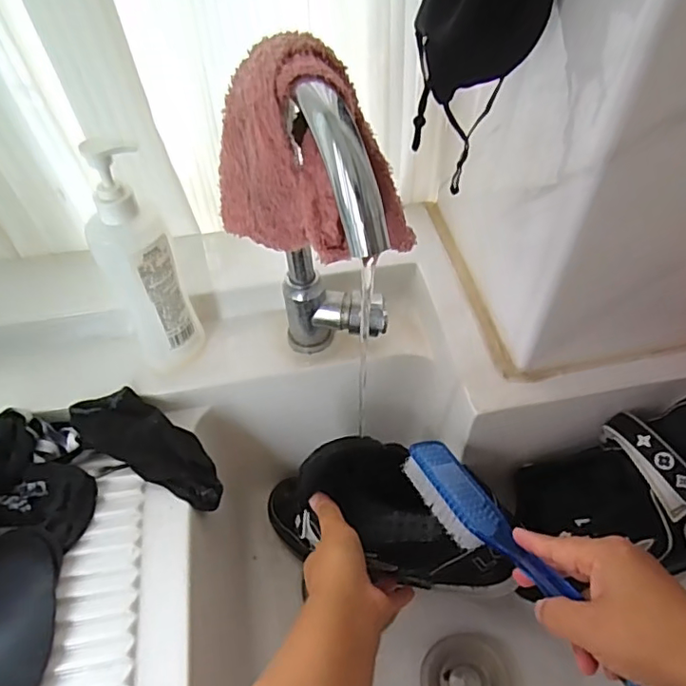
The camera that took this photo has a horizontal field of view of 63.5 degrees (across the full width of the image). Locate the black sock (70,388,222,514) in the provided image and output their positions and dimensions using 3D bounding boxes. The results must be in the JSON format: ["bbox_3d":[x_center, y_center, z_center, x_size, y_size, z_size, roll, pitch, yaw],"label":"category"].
[{"bbox_3d":[-0.182,0.096,0.526,0.159,0.031,0.062,32,59,8],"label":"black sock"}]

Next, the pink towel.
[{"bbox_3d":[-0.025,-0.125,0.357,0.141,0.134,0.089,36,61,26],"label":"pink towel"}]

